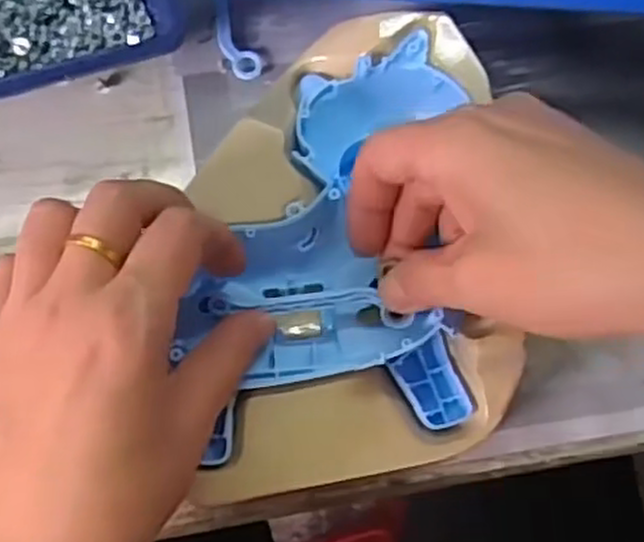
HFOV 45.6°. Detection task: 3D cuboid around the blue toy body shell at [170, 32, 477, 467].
[{"bbox_3d":[0.002,-0.012,0.310,0.109,0.032,0.158,0,84,-1],"label":"blue toy body shell"}]

